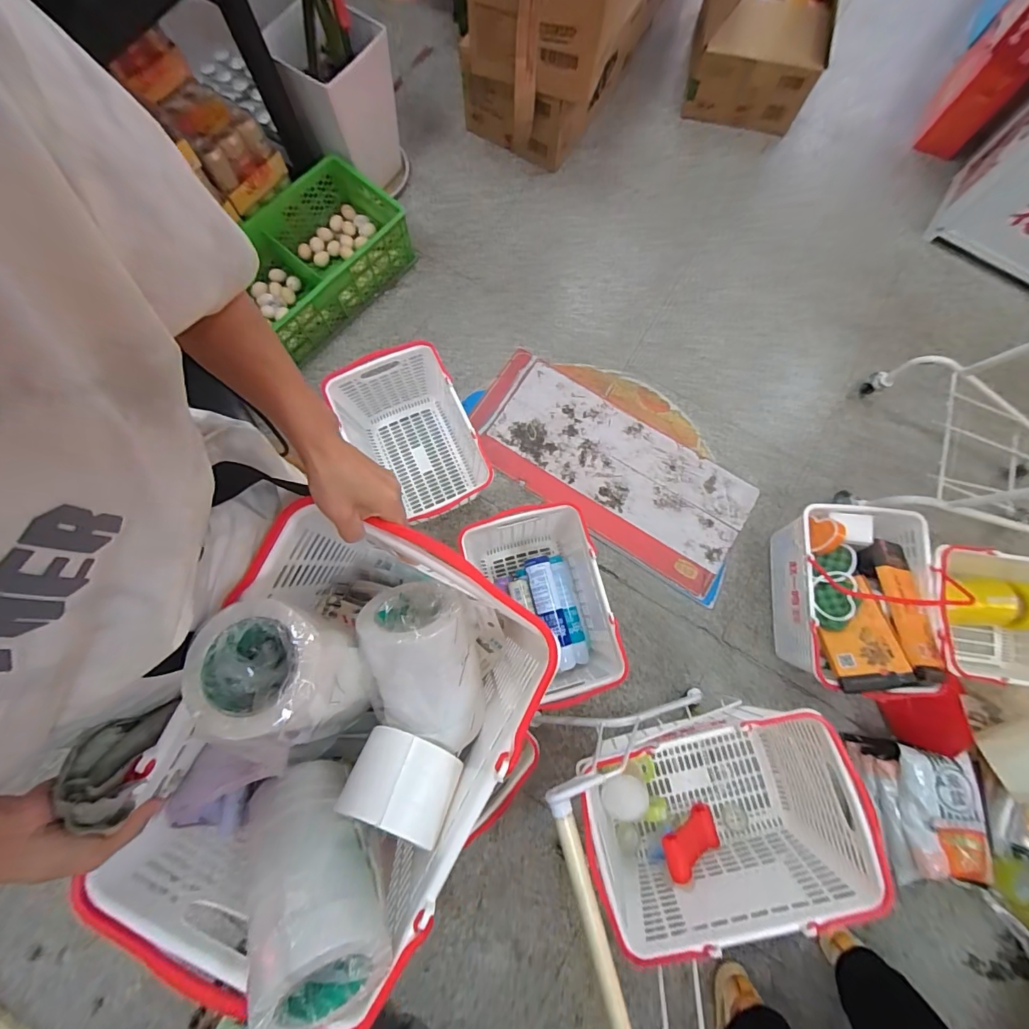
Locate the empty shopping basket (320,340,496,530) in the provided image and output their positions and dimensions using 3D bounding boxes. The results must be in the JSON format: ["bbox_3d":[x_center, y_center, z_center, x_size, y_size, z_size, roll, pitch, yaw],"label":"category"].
[{"bbox_3d":[-0.279,-0.217,1.293,0.316,0.250,0.406,-28,81,-4],"label":"empty shopping basket"}]

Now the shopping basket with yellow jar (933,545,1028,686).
[{"bbox_3d":[1.248,0.265,1.195,0.468,0.225,0.332,5,80,1],"label":"shopping basket with yellow jar"}]

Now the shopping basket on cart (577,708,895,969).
[{"bbox_3d":[0.366,0.550,0.865,0.428,0.259,0.311,-14,79,-5],"label":"shopping basket on cart"}]

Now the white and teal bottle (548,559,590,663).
[{"bbox_3d":[0.144,0.248,1.193,0.048,0.064,0.282,-14,79,-5],"label":"white and teal bottle"}]

